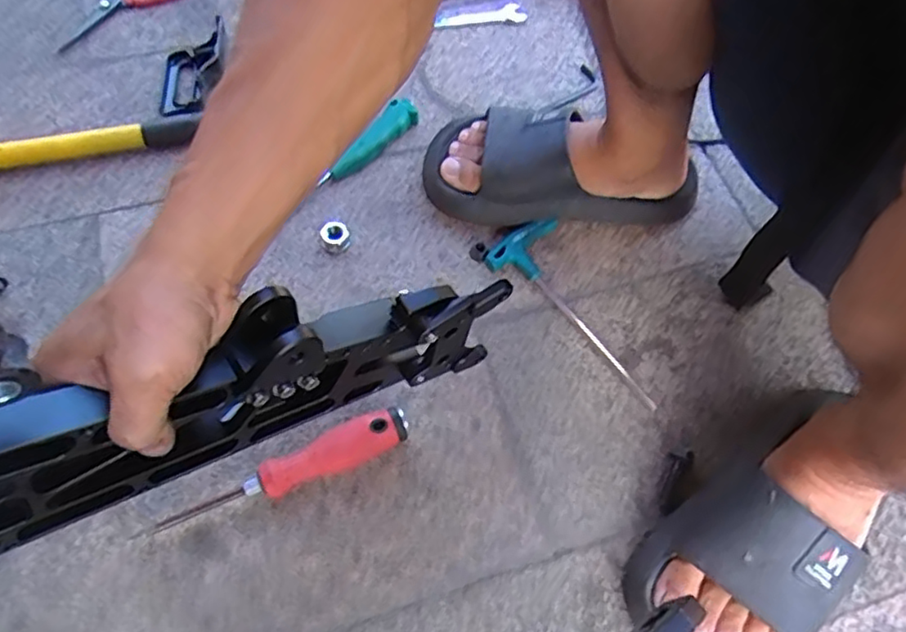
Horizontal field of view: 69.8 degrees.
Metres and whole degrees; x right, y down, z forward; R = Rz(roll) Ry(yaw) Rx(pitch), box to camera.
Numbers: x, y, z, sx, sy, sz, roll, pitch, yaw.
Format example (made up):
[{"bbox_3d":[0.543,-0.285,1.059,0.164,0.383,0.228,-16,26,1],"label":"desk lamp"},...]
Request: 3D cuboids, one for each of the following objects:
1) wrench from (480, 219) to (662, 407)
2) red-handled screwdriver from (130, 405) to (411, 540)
[{"bbox_3d":[0.120,-0.011,0.573,0.072,0.020,0.192,-40,71,-21],"label":"wrench"},{"bbox_3d":[-0.127,0.117,0.477,0.200,0.029,0.028,-21,65,-14],"label":"red-handled screwdriver"}]

